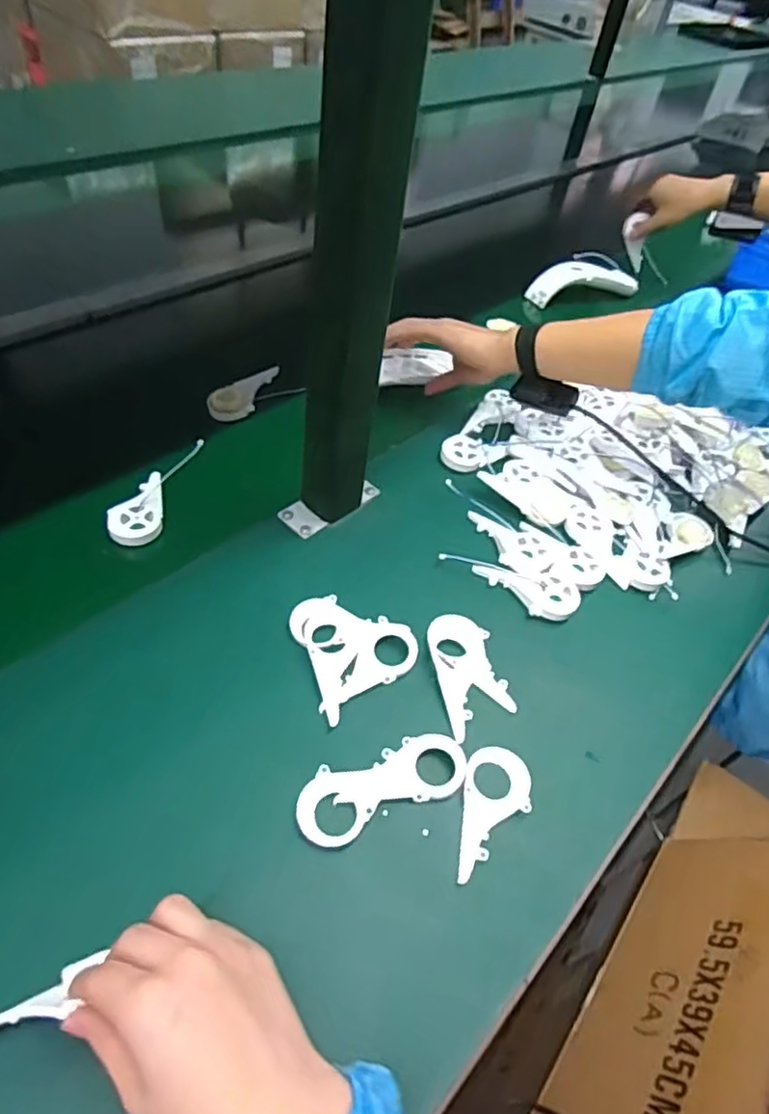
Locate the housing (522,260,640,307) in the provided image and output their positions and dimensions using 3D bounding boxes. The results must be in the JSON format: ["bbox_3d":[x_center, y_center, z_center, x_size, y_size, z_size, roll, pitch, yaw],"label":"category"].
[{"bbox_3d":[0.311,-0.435,1.013,0.198,0.043,0.047,-14,56,-20],"label":"housing"}]

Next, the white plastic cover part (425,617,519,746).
[{"bbox_3d":[0.067,0.089,0.511,0.055,0.011,0.105,-5,53,-14],"label":"white plastic cover part"}]

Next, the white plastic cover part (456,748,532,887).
[{"bbox_3d":[0.077,0.174,0.440,0.046,0.005,0.092,12,51,-1],"label":"white plastic cover part"}]

